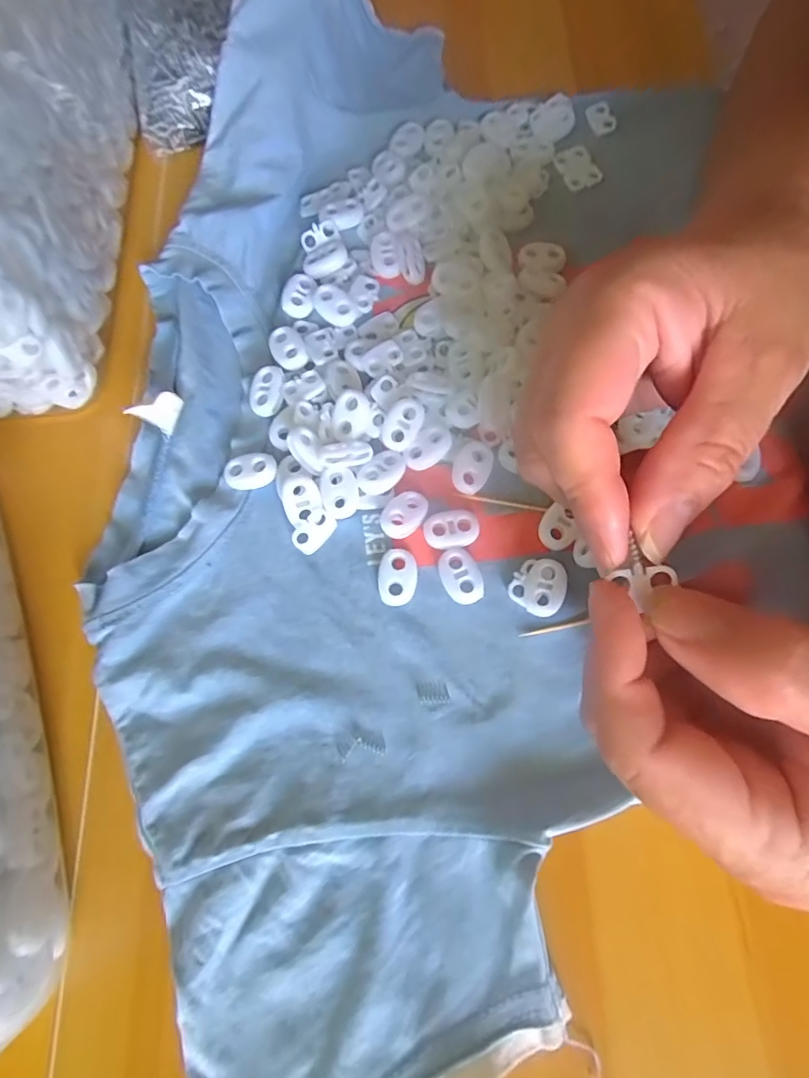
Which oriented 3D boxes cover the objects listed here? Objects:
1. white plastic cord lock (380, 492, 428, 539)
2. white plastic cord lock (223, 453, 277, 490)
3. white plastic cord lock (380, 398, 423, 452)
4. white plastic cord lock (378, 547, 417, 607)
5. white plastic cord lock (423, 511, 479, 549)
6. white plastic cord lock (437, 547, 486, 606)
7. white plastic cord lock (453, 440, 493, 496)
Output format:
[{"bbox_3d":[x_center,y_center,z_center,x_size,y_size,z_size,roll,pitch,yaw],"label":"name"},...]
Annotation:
[{"bbox_3d":[0.000,-0.010,0.212,0.015,0.005,0.021,36,78,12],"label":"white plastic cord lock"},{"bbox_3d":[-0.065,-0.029,0.221,0.022,0.005,0.014,-8,73,0],"label":"white plastic cord lock"},{"bbox_3d":[-0.001,-0.048,0.218,0.015,0.007,0.021,32,77,11],"label":"white plastic cord lock"},{"bbox_3d":[-0.003,0.015,0.207,0.015,0.005,0.023,0,73,3],"label":"white plastic cord lock"},{"bbox_3d":[0.019,-0.003,0.210,0.021,0.004,0.014,-9,73,0],"label":"white plastic cord lock"},{"bbox_3d":[0.022,0.015,0.206,0.015,0.005,0.022,-21,73,-3],"label":"white plastic cord lock"},{"bbox_3d":[0.028,-0.030,0.216,0.015,0.005,0.022,23,76,9],"label":"white plastic cord lock"}]

